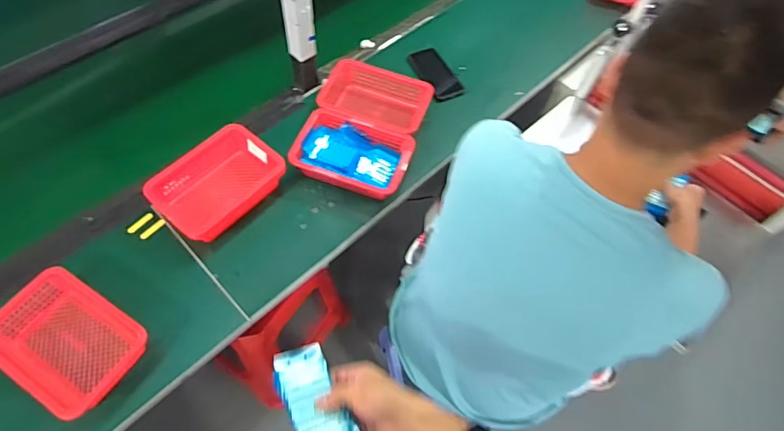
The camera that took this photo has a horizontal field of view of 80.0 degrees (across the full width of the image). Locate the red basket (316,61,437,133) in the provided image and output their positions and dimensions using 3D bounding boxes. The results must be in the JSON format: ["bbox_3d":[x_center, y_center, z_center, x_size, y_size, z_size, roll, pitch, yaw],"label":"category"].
[{"bbox_3d":[-0.039,-0.252,1.044,0.235,0.065,0.169,16,60,6],"label":"red basket"}]

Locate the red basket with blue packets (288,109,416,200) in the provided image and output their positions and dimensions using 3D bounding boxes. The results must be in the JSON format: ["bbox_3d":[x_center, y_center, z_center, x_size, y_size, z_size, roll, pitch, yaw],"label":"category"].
[{"bbox_3d":[-0.083,-0.120,0.965,0.237,0.074,0.147,15,60,5],"label":"red basket with blue packets"}]

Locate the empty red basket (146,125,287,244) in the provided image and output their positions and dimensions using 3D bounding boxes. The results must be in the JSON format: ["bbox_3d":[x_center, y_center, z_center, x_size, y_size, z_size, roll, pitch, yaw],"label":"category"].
[{"bbox_3d":[-0.339,-0.063,0.911,0.162,0.080,0.229,39,64,18],"label":"empty red basket"}]

